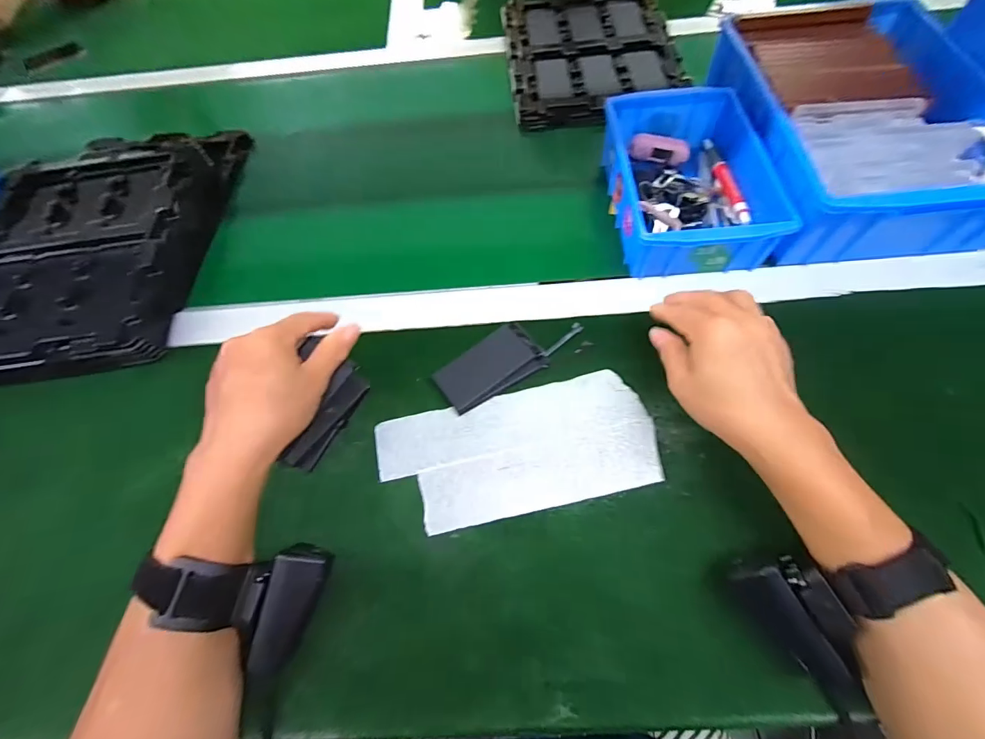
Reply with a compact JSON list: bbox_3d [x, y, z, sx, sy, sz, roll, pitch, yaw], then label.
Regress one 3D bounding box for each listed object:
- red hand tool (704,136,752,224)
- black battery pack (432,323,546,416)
[{"bbox_3d":[0.242,-0.200,0.438,0.014,0.014,0.128,-5,63,1],"label":"red hand tool"},{"bbox_3d":[-0.003,-0.002,0.371,0.090,0.008,0.050,-31,66,-11],"label":"black battery pack"}]

